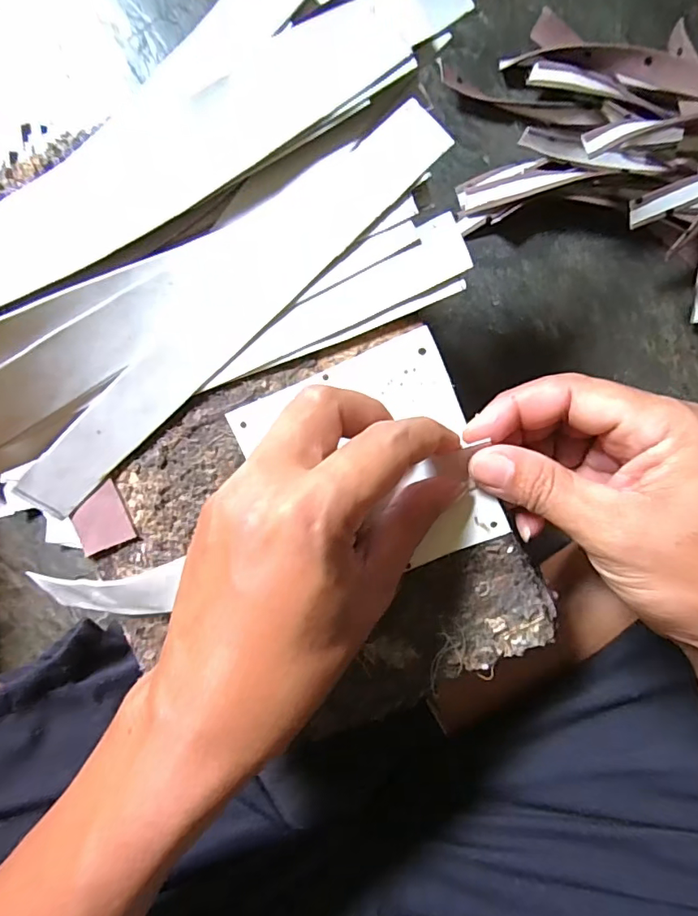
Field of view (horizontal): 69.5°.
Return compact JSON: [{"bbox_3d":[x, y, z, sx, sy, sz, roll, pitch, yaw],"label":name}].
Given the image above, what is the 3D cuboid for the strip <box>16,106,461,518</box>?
[{"bbox_3d":[-0.055,-0.060,0.224,0.238,0.007,0.028,-42,104,6],"label":"strip"}]

